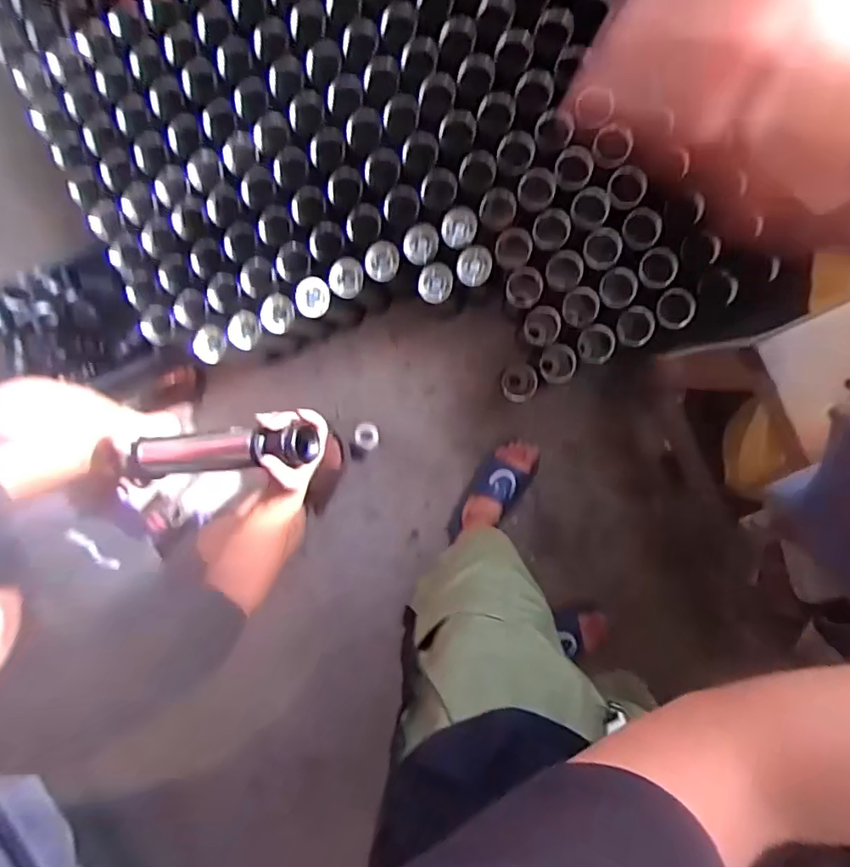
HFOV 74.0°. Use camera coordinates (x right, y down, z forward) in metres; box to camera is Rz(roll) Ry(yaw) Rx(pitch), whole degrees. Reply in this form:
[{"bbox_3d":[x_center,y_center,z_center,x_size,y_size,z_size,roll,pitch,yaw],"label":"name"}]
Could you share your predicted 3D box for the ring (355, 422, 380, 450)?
[{"bbox_3d":[-0.140,0.006,1.364,0.059,0.007,0.067,-13,93,7],"label":"ring"}]

